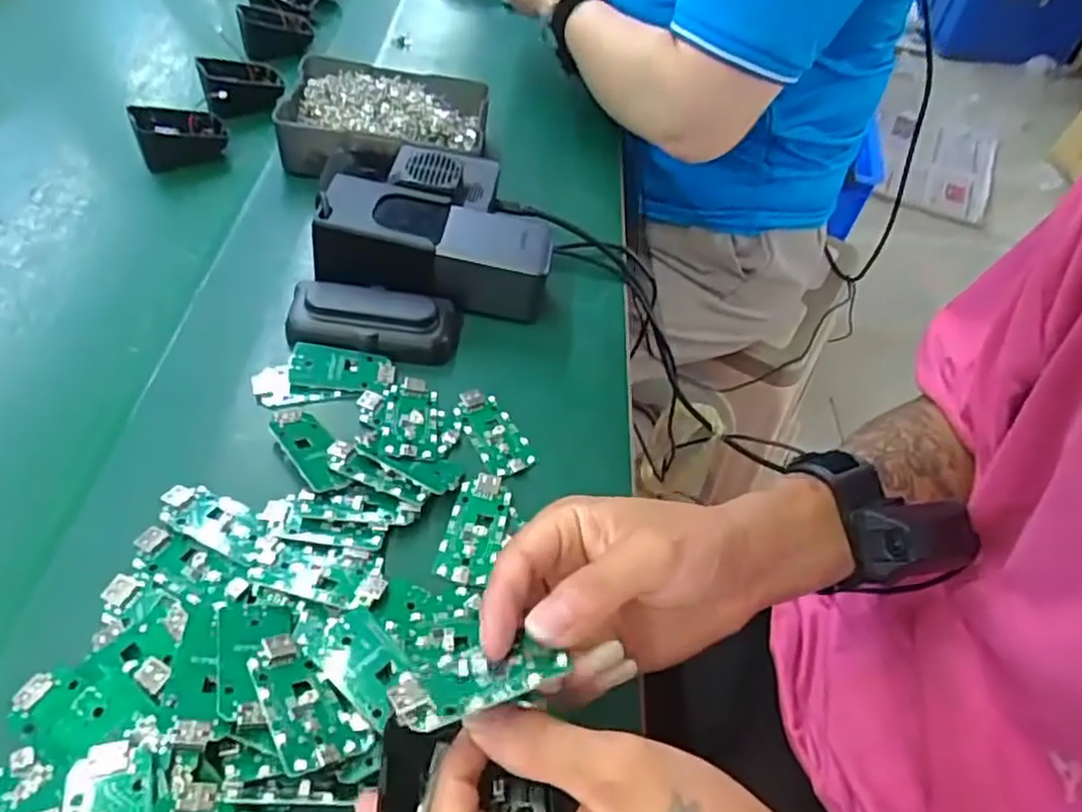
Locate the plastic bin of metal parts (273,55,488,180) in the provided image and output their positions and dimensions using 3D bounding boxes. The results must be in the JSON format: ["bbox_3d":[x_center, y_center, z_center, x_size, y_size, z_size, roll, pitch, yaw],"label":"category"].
[{"bbox_3d":[-0.126,-0.238,0.584,0.158,0.038,0.127,3,51,-4],"label":"plastic bin of metal parts"}]

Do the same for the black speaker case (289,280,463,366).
[{"bbox_3d":[-0.109,-0.057,0.461,0.107,0.026,0.046,2,51,-5],"label":"black speaker case"}]

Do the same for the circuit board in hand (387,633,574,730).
[{"bbox_3d":[-0.022,0.095,0.249,0.063,0.005,0.029,-9,22,-26],"label":"circuit board in hand"}]

